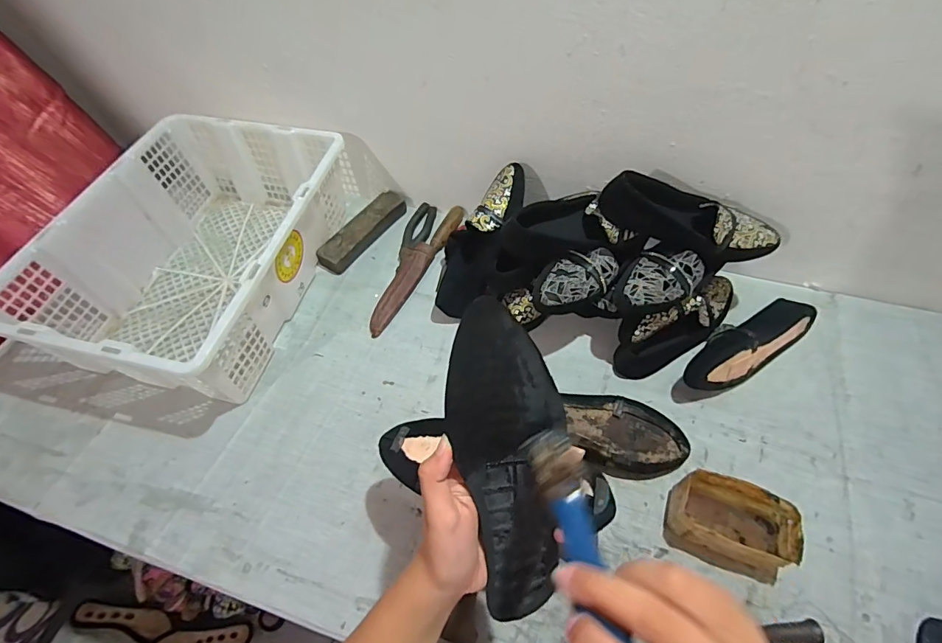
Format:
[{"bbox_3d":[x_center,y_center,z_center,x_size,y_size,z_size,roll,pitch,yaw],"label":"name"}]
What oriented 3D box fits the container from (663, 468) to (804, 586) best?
[{"bbox_3d":[0.307,0.240,0.534,0.129,0.061,0.090,16,59,13],"label":"container"}]

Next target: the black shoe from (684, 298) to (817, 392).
[{"bbox_3d":[0.411,0.028,0.659,0.251,0.075,0.076,-30,60,-16],"label":"black shoe"}]

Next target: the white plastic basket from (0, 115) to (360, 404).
[{"bbox_3d":[-0.432,-0.127,0.741,0.347,0.166,0.504,9,57,8],"label":"white plastic basket"}]

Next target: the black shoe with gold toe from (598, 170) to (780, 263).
[{"bbox_3d":[0.301,-0.140,0.618,0.255,0.075,0.087,18,58,-4],"label":"black shoe with gold toe"}]

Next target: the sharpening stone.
[{"bbox_3d":[-0.204,-0.174,0.841,0.058,0.028,0.202,30,63,20],"label":"sharpening stone"}]

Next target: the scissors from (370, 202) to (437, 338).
[{"bbox_3d":[-0.109,-0.103,0.804,0.065,0.019,0.296,8,57,8],"label":"scissors"}]

